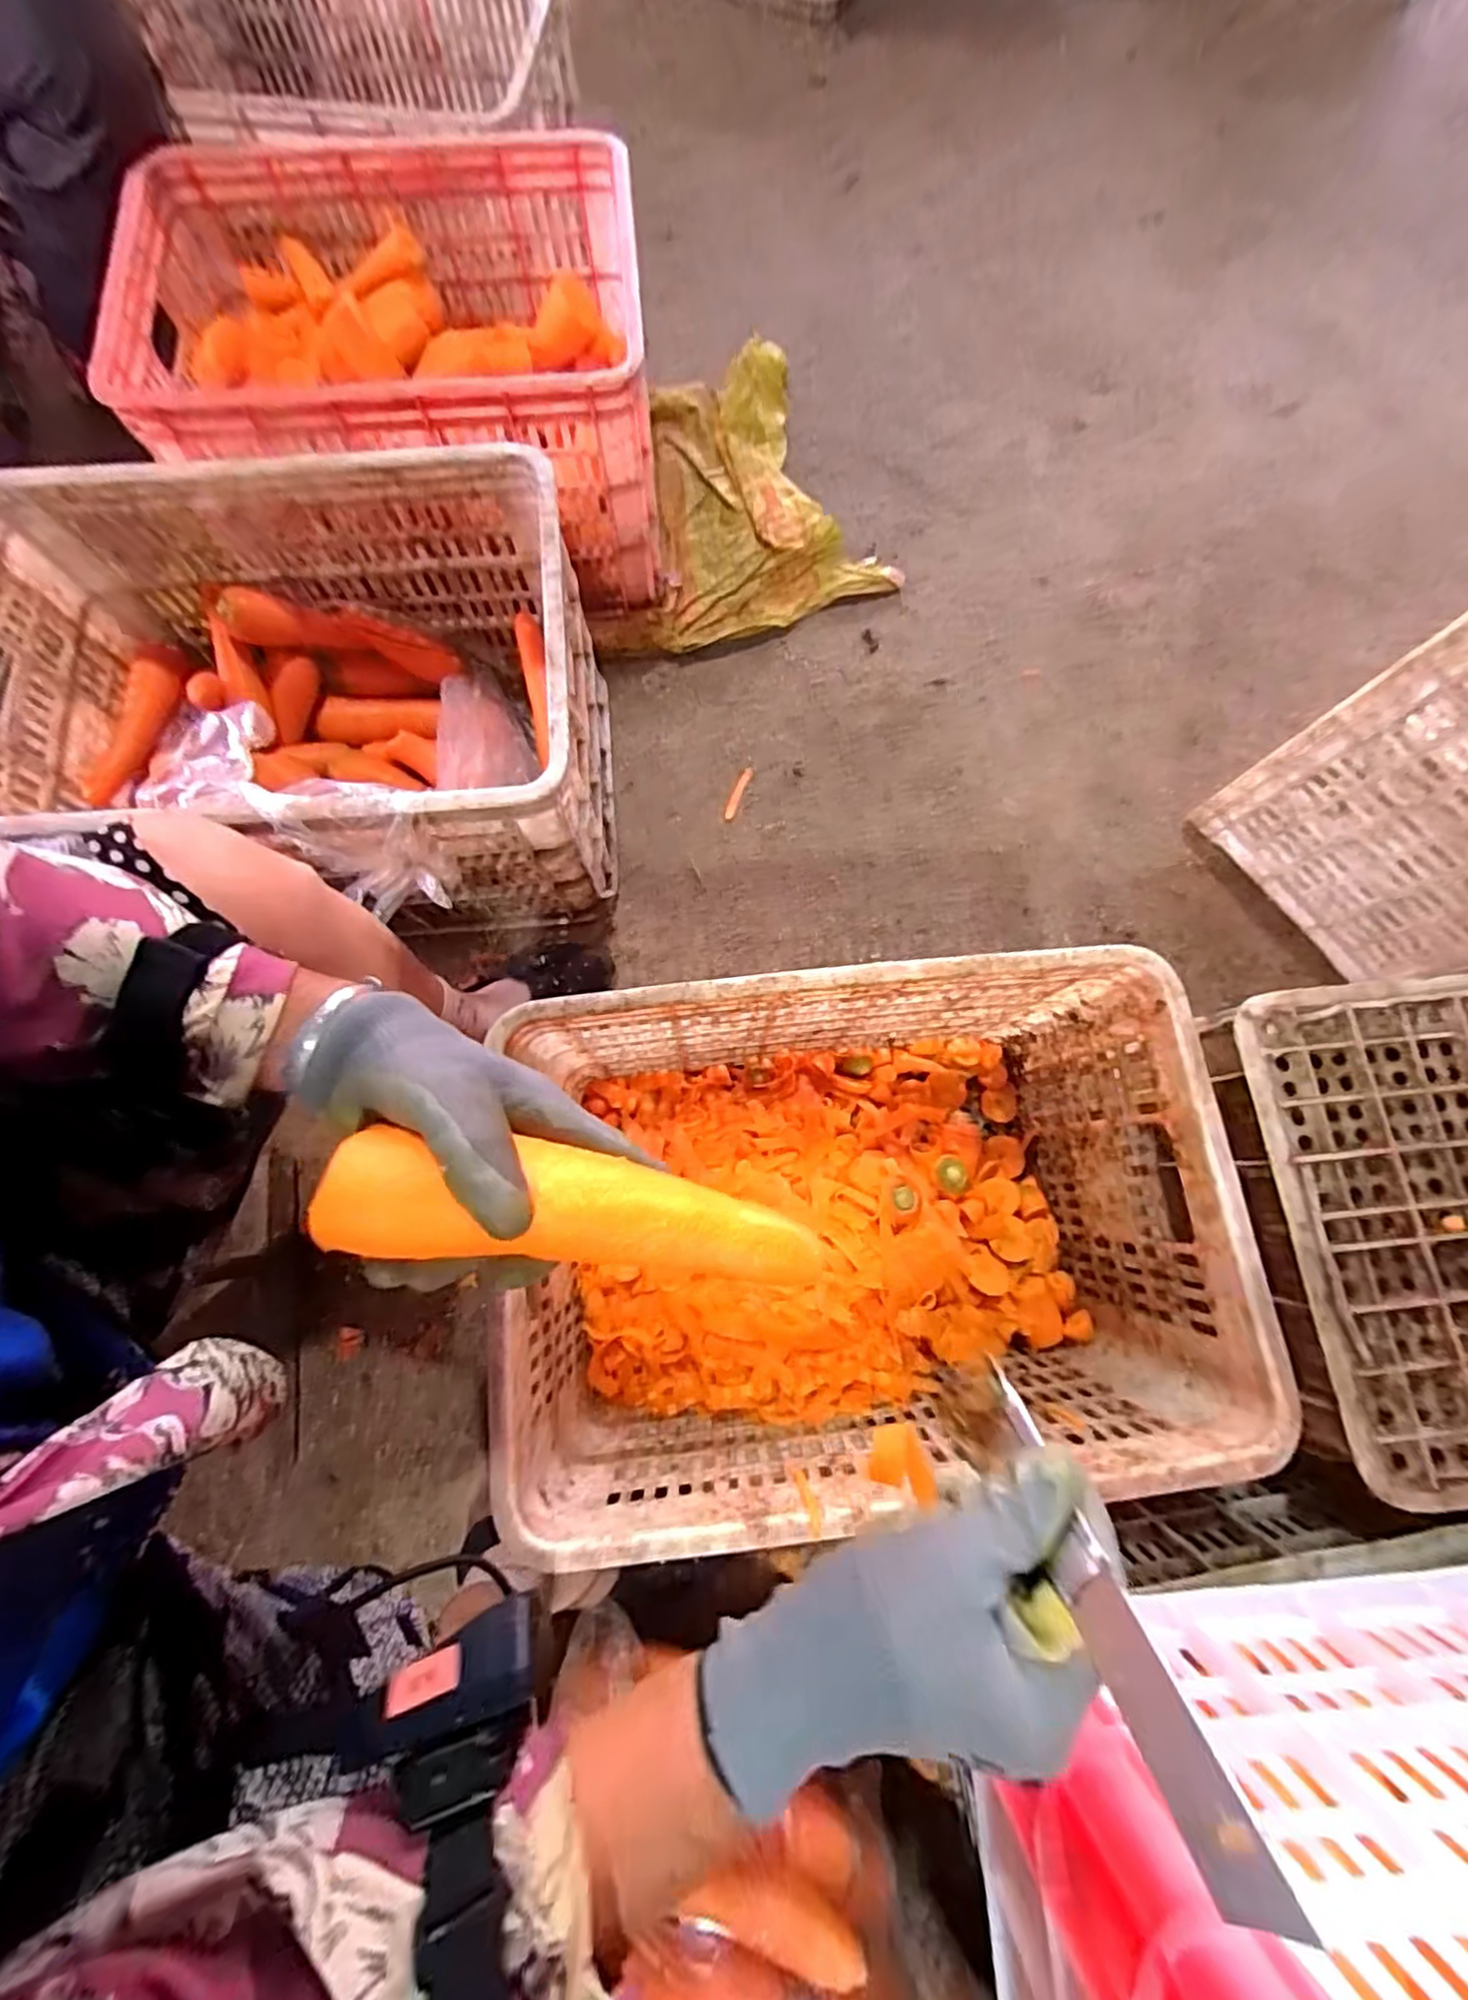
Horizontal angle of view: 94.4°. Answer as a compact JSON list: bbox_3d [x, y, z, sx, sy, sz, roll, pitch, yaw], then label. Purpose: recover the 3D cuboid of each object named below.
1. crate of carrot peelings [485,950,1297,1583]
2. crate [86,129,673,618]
[{"bbox_3d":[0.095,0.179,0.600,0.503,0.299,0.349,-6,77,-2],"label":"crate of carrot peelings"},{"bbox_3d":[-0.359,-0.696,0.789,0.512,0.267,0.373,-6,77,-2],"label":"crate"}]

